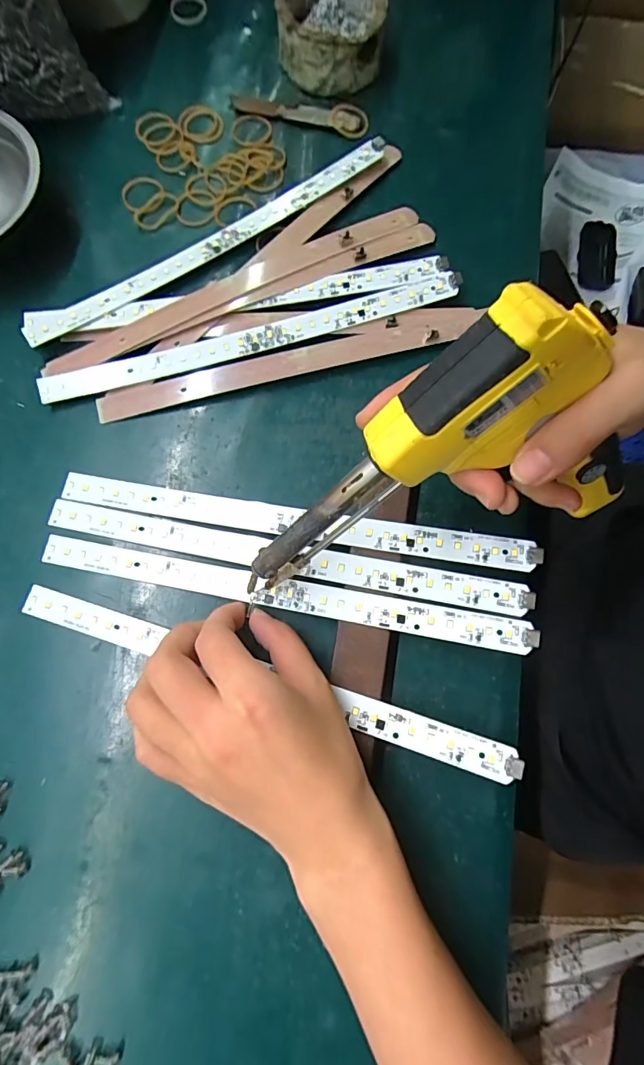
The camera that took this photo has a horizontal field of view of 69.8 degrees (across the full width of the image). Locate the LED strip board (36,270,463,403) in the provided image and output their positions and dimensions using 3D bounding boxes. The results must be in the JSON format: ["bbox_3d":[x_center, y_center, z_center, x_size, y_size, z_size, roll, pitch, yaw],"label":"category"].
[{"bbox_3d":[-0.045,-0.131,0.309,0.282,0.009,0.016,-16,77,-3],"label":"LED strip board"}]

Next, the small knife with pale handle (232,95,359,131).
[{"bbox_3d":[-0.021,-0.331,0.362,0.103,0.007,0.019,14,78,4],"label":"small knife with pale handle"}]

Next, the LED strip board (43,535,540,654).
[{"bbox_3d":[-0.029,0.033,0.264,0.279,0.008,0.019,9,77,9],"label":"LED strip board"}]

